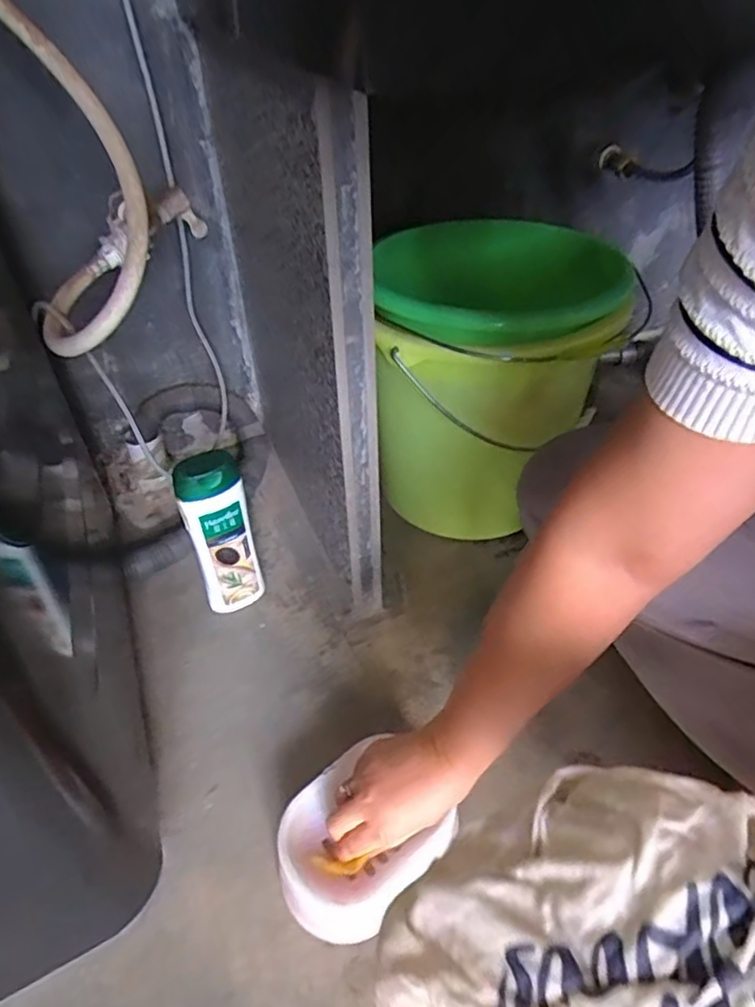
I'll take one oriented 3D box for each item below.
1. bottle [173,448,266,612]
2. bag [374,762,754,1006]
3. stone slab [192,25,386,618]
[{"bbox_3d":[-0.175,0.040,0.714,0.065,0.219,0.034,-31,50,-28],"label":"bottle"},{"bbox_3d":[0.086,0.155,0.234,0.172,0.030,0.103,-19,46,8],"label":"bag"},{"bbox_3d":[-0.094,-0.178,0.716,0.046,0.517,0.396,-18,45,-17],"label":"stone slab"}]

